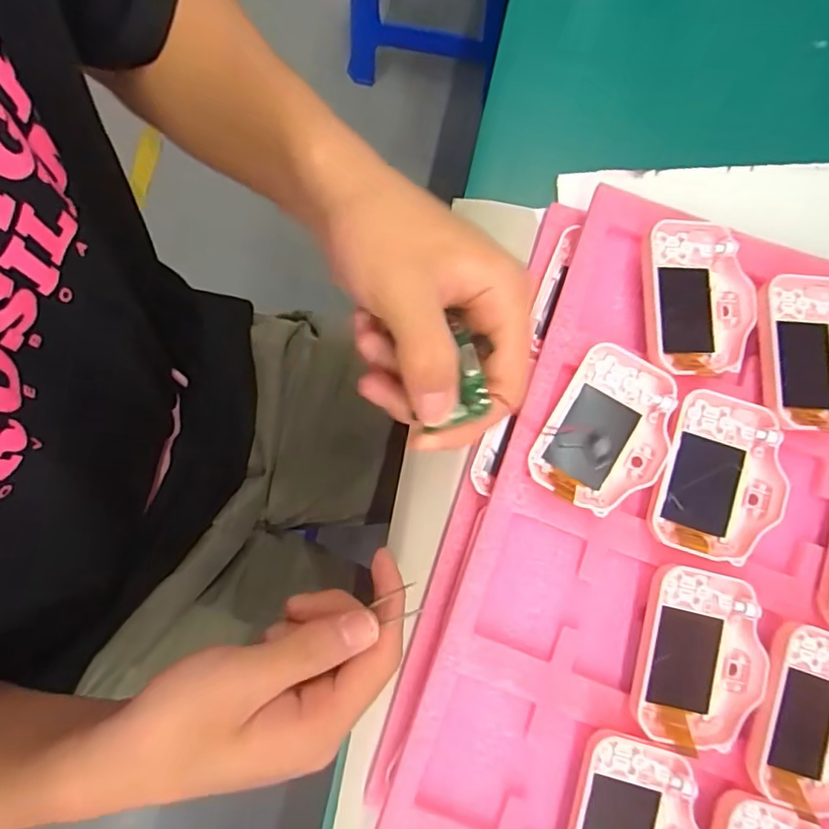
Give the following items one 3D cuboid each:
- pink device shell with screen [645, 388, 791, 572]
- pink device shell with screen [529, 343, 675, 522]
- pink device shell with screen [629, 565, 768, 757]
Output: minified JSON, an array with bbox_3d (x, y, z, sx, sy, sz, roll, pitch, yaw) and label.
[{"bbox_3d":[0.159,0.033,0.290,0.060,0.014,0.082,14,84,1],"label":"pink device shell with screen"},{"bbox_3d":[0.103,0.010,0.295,0.059,0.016,0.083,31,85,3],"label":"pink device shell with screen"},{"bbox_3d":[0.145,0.123,0.281,0.059,0.015,0.084,14,84,1],"label":"pink device shell with screen"}]

